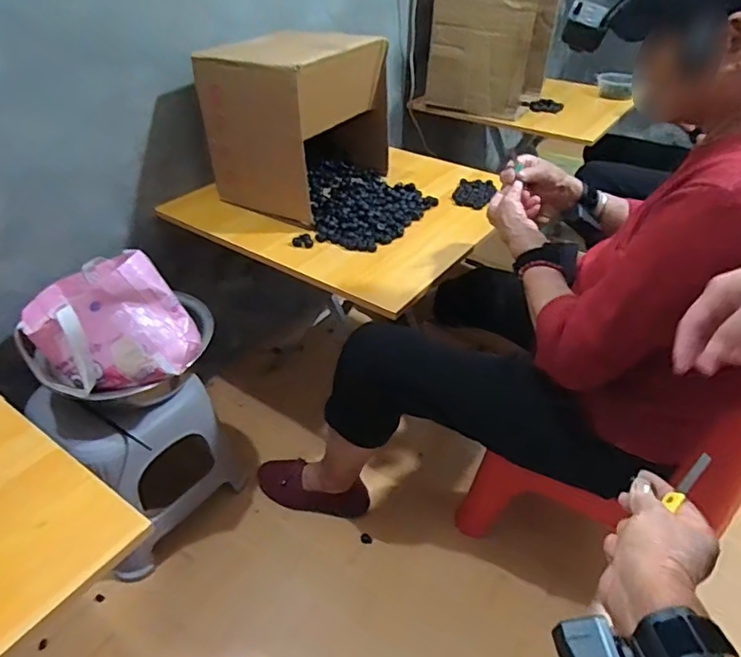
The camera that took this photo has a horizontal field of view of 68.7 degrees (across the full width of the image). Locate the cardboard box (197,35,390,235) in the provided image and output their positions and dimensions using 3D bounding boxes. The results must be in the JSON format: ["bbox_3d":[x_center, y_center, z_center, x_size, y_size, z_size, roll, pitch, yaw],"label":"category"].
[{"bbox_3d":[-0.155,-0.430,1.121,0.271,0.289,0.304,22,43,25],"label":"cardboard box"}]

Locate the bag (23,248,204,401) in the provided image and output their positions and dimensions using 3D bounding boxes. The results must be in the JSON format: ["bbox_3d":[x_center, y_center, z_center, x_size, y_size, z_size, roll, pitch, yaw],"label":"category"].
[{"bbox_3d":[-0.421,-0.024,0.888,0.255,0.159,0.248,-25,45,-28],"label":"bag"}]

